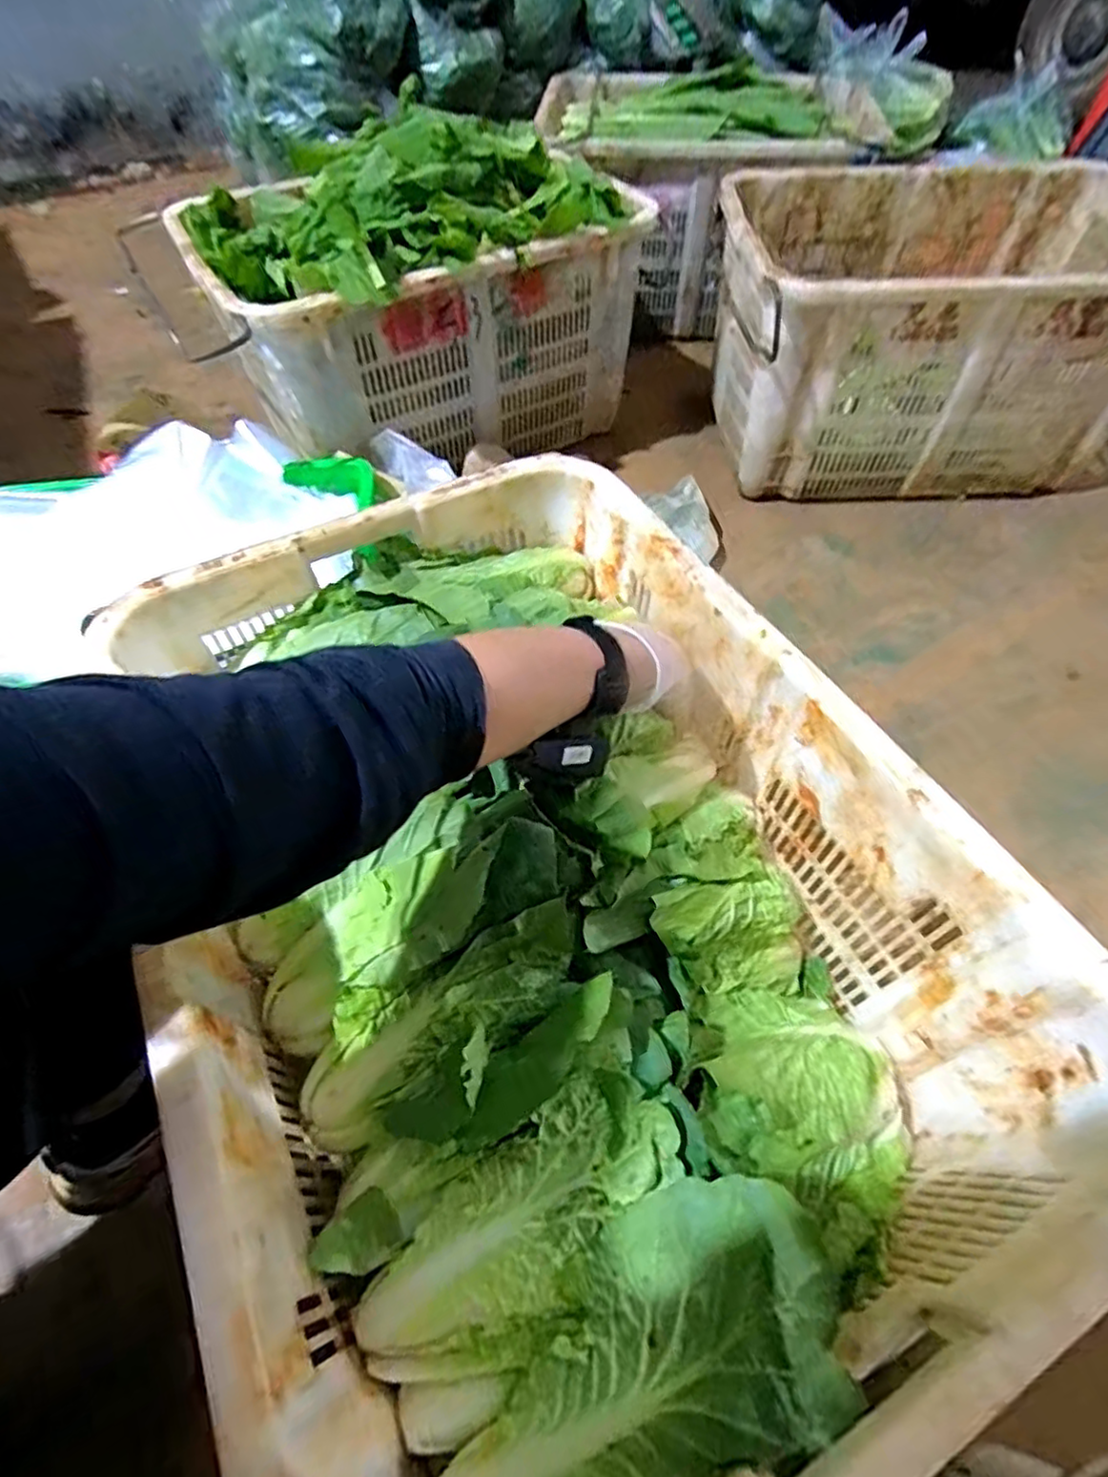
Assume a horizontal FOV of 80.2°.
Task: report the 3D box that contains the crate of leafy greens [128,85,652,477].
[{"bbox_3d":[-0.245,-0.740,1.091,0.613,0.354,0.479,-31,60,-20],"label":"crate of leafy greens"}]

